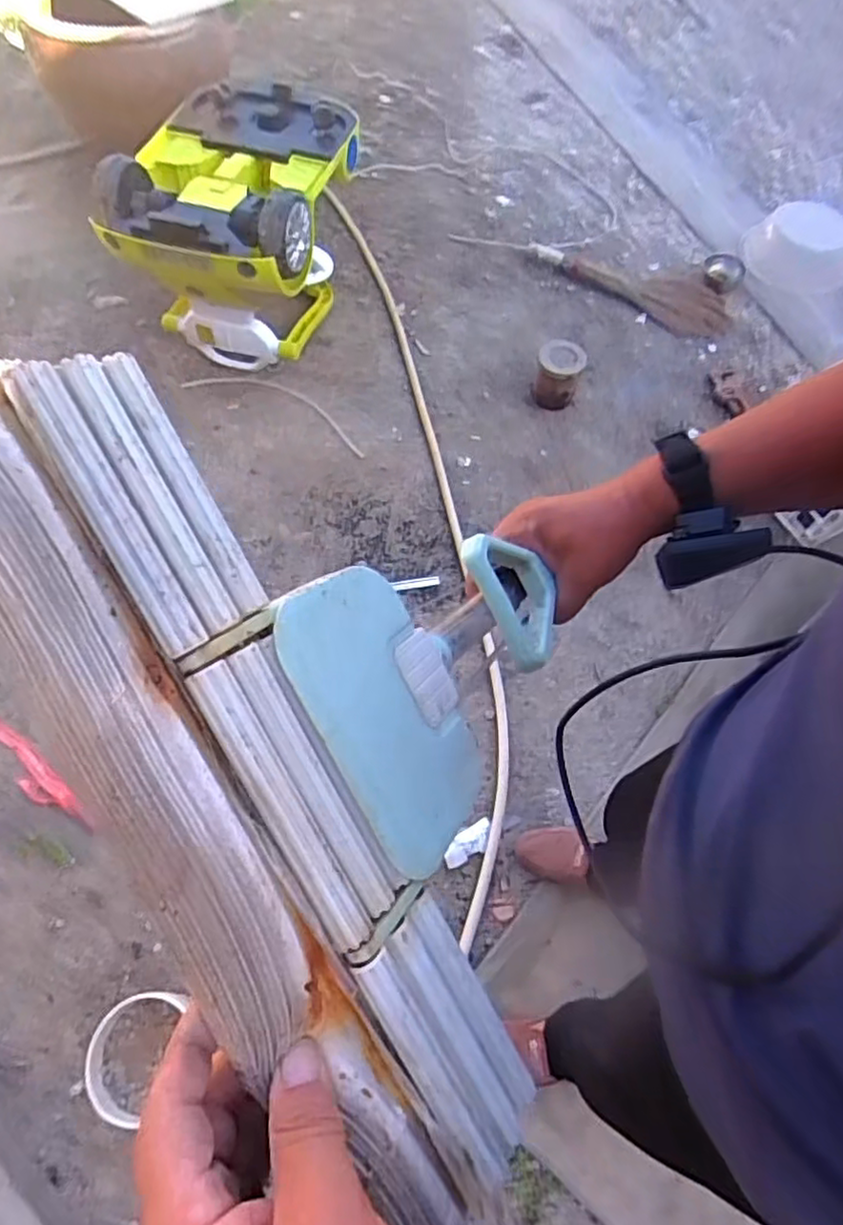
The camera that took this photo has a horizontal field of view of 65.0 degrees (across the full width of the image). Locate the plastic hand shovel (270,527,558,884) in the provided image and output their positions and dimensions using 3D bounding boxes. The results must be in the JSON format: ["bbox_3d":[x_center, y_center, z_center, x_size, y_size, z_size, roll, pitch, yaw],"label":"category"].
[{"bbox_3d":[0.015,0.020,0.378,0.227,0.031,0.140,-41,106,-49],"label":"plastic hand shovel"}]

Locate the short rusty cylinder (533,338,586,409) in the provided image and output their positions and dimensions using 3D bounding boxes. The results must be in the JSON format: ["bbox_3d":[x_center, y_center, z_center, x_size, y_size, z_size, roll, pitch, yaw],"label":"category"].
[{"bbox_3d":[0.357,-0.626,1.734,0.119,0.112,0.156,22,65,10],"label":"short rusty cylinder"}]

